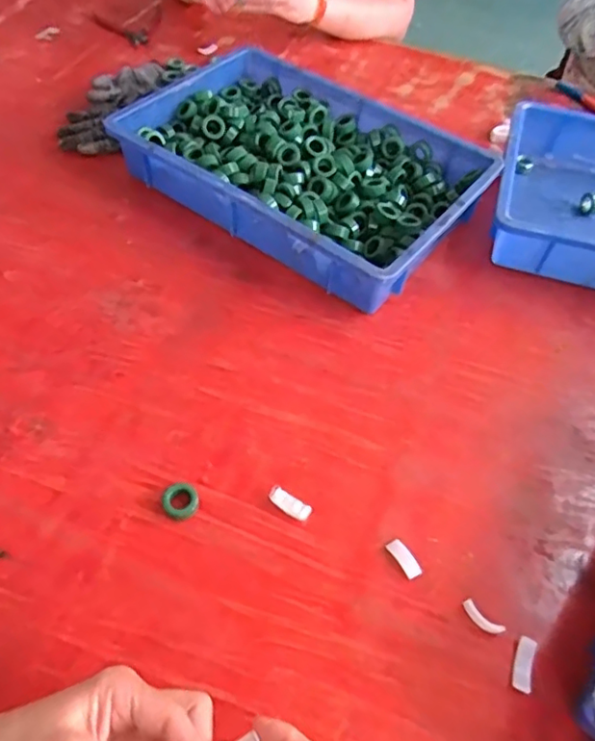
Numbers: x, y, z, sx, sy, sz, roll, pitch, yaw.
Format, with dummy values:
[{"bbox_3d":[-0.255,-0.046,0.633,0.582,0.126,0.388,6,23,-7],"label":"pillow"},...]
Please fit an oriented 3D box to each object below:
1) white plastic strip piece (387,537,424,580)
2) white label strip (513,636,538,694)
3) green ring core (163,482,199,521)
[{"bbox_3d":[0.092,0.161,0.486,0.015,0.004,0.034,-25,59,-20],"label":"white plastic strip piece"},{"bbox_3d":[0.177,0.228,0.441,0.014,0.007,0.039,19,55,10],"label":"white label strip"},{"bbox_3d":[-0.102,0.115,0.500,0.030,0.011,0.031,2,54,-3],"label":"green ring core"}]

